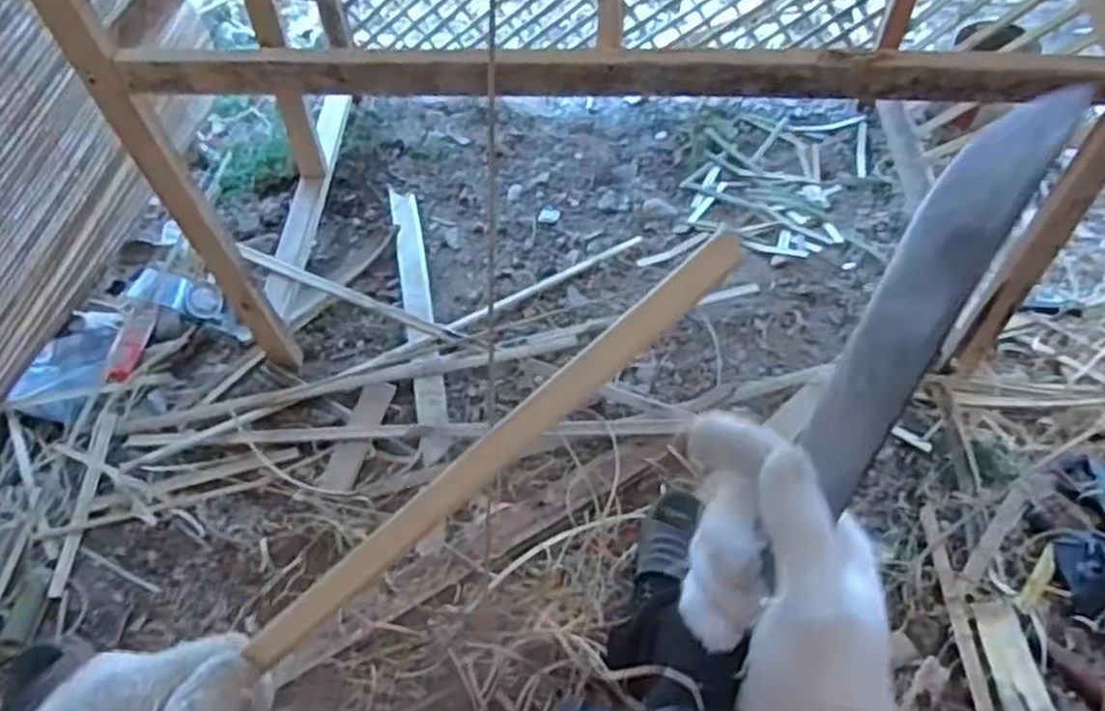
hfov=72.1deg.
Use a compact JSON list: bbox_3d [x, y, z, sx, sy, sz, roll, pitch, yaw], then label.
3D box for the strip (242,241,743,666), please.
[{"bbox_3d":[-0.025,0.043,0.311,0.255,0.022,0.007,-42,19,6],"label":"strip"}]

